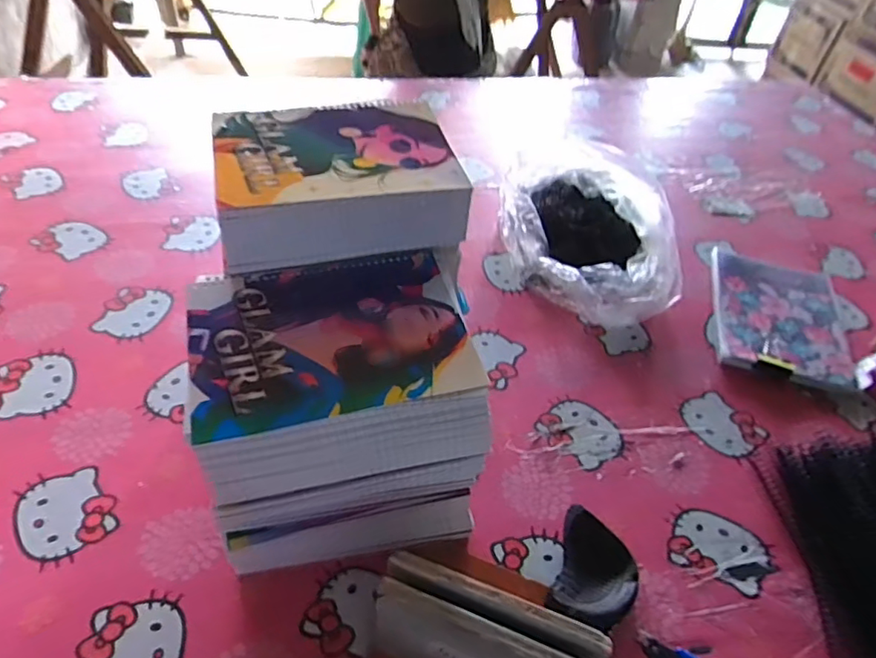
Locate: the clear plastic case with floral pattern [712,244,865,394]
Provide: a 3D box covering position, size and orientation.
[{"bbox_3d":[0.440,-0.022,0.743,0.158,0.014,0.226,17,46,9],"label":"clear plastic case with floral pattern"}]

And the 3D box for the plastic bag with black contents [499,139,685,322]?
[{"bbox_3d":[0.202,-0.150,0.805,0.224,0.081,0.325,5,45,-2],"label":"plastic bag with black contents"}]

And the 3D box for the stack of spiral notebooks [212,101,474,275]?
[{"bbox_3d":[-0.087,-0.131,0.503,0.196,0.061,0.150,-9,47,-15],"label":"stack of spiral notebooks"}]

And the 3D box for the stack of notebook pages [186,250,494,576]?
[{"bbox_3d":[-0.079,0.065,0.475,0.195,0.161,0.168,-8,47,-14],"label":"stack of notebook pages"}]

